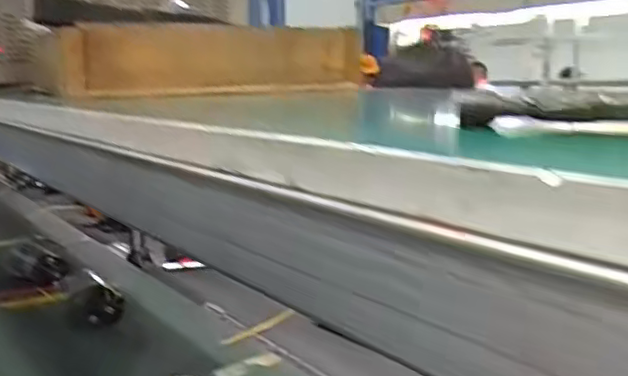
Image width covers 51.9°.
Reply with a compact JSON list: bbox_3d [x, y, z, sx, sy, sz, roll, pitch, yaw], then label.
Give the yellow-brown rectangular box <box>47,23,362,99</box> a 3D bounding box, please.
[{"bbox_3d":[-0.095,-0.124,0.630,0.299,0.065,0.050,-7,11,-28],"label":"yellow-brown rectangular box"}]

